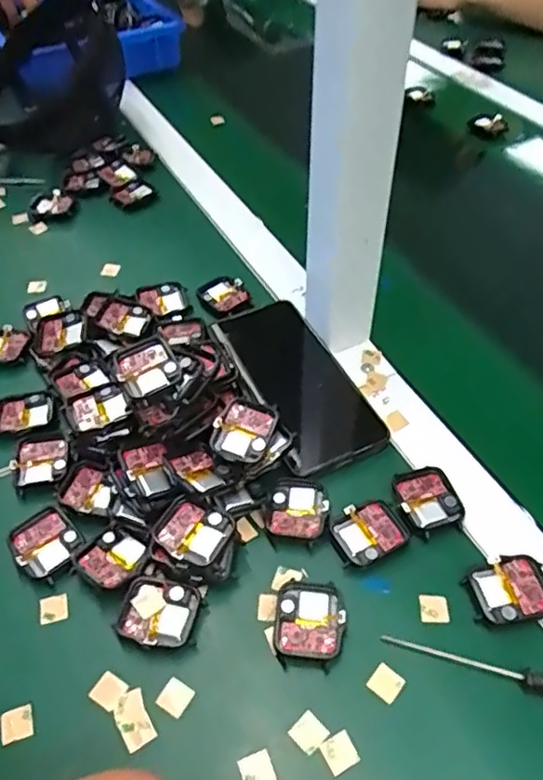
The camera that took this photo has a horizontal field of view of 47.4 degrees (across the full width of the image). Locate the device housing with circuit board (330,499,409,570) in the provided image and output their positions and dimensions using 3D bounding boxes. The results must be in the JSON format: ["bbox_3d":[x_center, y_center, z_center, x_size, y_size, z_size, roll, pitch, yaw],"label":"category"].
[{"bbox_3d":[0.061,0.088,0.381,0.043,0.005,0.035,-19,50,-15],"label":"device housing with circuit board"}]

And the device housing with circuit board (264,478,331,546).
[{"bbox_3d":[0.017,0.076,0.394,0.039,0.007,0.042,9,48,10],"label":"device housing with circuit board"}]

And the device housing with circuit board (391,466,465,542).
[{"bbox_3d":[0.100,0.071,0.396,0.038,0.008,0.045,-12,48,-9],"label":"device housing with circuit board"}]

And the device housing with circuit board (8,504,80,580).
[{"bbox_3d":[-0.140,0.095,0.383,0.037,0.008,0.039,-31,54,-24],"label":"device housing with circuit board"}]

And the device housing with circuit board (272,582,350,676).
[{"bbox_3d":[0.022,0.130,0.347,0.038,0.010,0.046,4,48,5],"label":"device housing with circuit board"}]

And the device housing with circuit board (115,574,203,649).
[{"bbox_3d":[-0.065,0.128,0.353,0.042,0.012,0.036,11,49,12],"label":"device housing with circuit board"}]

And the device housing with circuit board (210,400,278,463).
[{"bbox_3d":[-0.017,0.026,0.405,0.037,0.010,0.042,19,66,12],"label":"device housing with circuit board"}]

